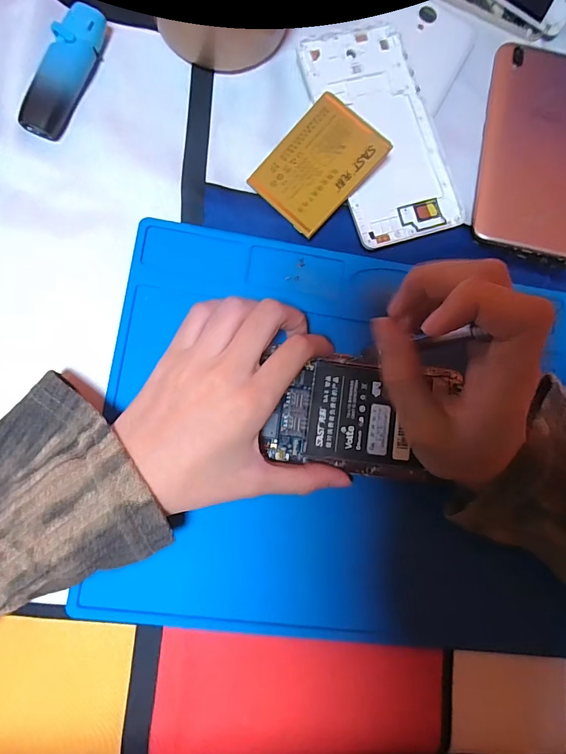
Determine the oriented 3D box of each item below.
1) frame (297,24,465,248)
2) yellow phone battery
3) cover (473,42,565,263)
[{"bbox_3d":[0.063,-0.156,0.264,0.071,0.011,0.142,-17,87,-8],"label":"frame"},{"bbox_3d":[0.021,-0.130,0.249,0.054,0.004,0.074,45,95,6],"label":"yellow phone battery"},{"bbox_3d":[0.176,-0.159,0.275,0.075,0.011,0.159,11,83,-5],"label":"cover"}]

